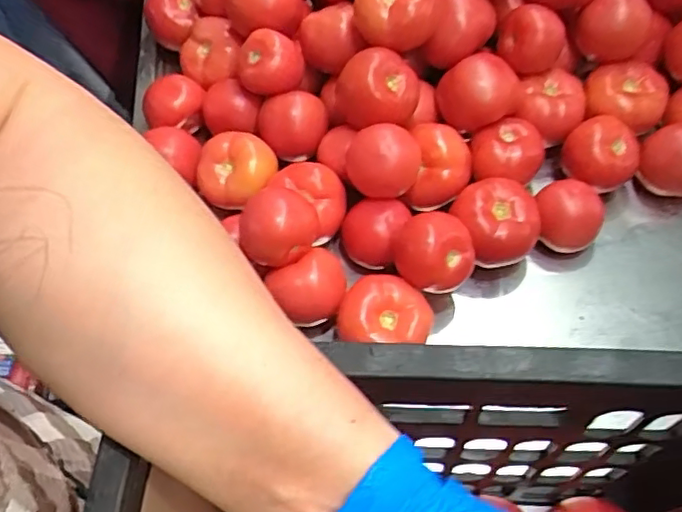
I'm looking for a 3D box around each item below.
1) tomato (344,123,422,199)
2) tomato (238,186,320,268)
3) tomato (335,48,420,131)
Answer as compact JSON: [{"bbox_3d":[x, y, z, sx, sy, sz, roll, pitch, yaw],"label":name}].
[{"bbox_3d":[0.037,-0.086,0.547,0.065,0.050,0.060,1,64,-1],"label":"tomato"},{"bbox_3d":[-0.053,-0.024,0.521,0.059,0.048,0.055,1,64,-1],"label":"tomato"},{"bbox_3d":[0.033,-0.148,0.574,0.076,0.062,0.064,9,64,2],"label":"tomato"}]

